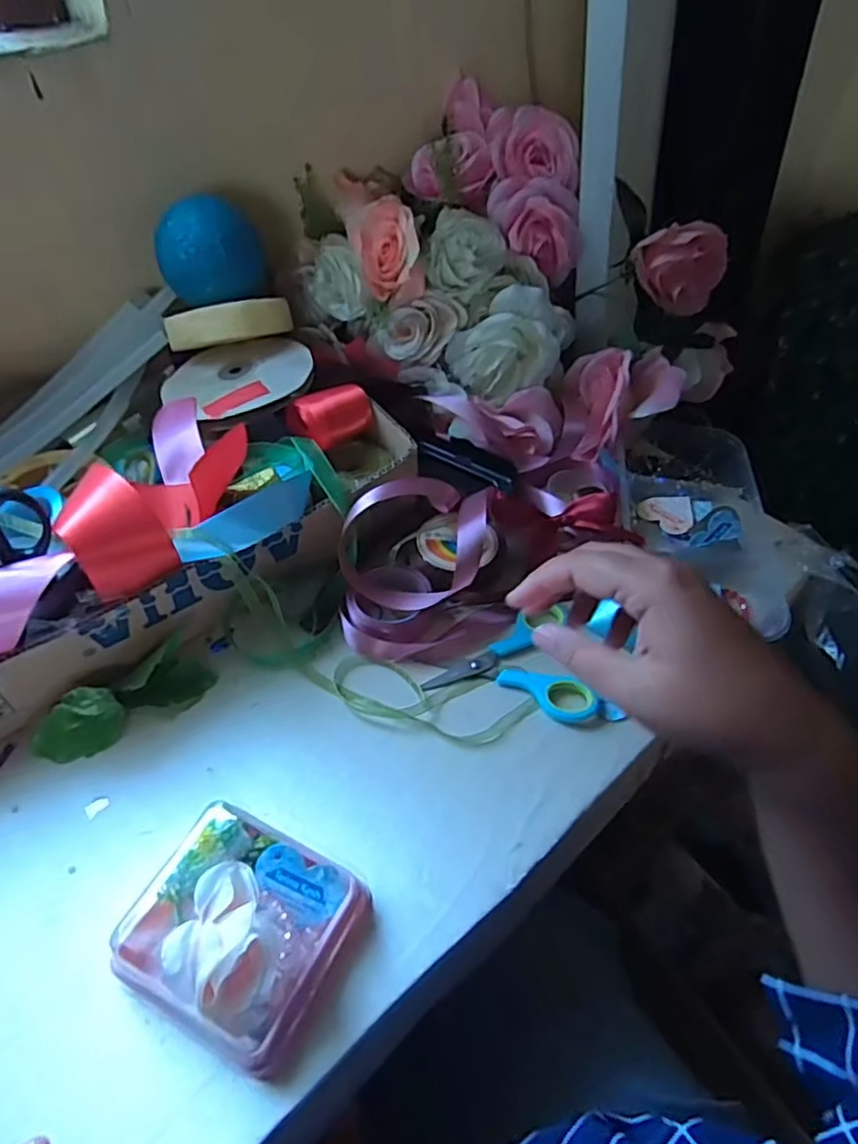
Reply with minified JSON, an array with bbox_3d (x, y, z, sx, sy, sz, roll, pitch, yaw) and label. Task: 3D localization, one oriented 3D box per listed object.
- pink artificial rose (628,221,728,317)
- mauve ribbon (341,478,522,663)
[{"bbox_3d":[0.213,-0.261,0.558,0.075,0.063,0.063,20,51,13],"label":"pink artificial rose"},{"bbox_3d":[-0.001,-0.002,0.437,0.112,0.065,0.102,2,49,-2],"label":"mauve ribbon"}]

